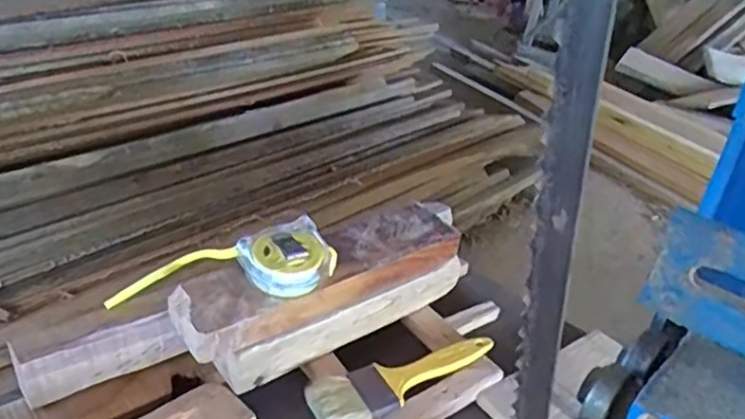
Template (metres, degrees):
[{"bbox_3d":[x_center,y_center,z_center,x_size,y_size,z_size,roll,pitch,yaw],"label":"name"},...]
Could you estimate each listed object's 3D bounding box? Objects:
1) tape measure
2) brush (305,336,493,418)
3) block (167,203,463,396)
[{"bbox_3d":[-0.128,0.046,0.534,0.195,0.046,0.069,-9,27,8],"label":"tape measure"},{"bbox_3d":[0.030,0.142,0.540,0.171,0.010,0.047,-12,53,-28],"label":"brush"},{"bbox_3d":[-0.038,0.079,0.572,0.272,0.095,0.064,-16,36,-36],"label":"block"}]

